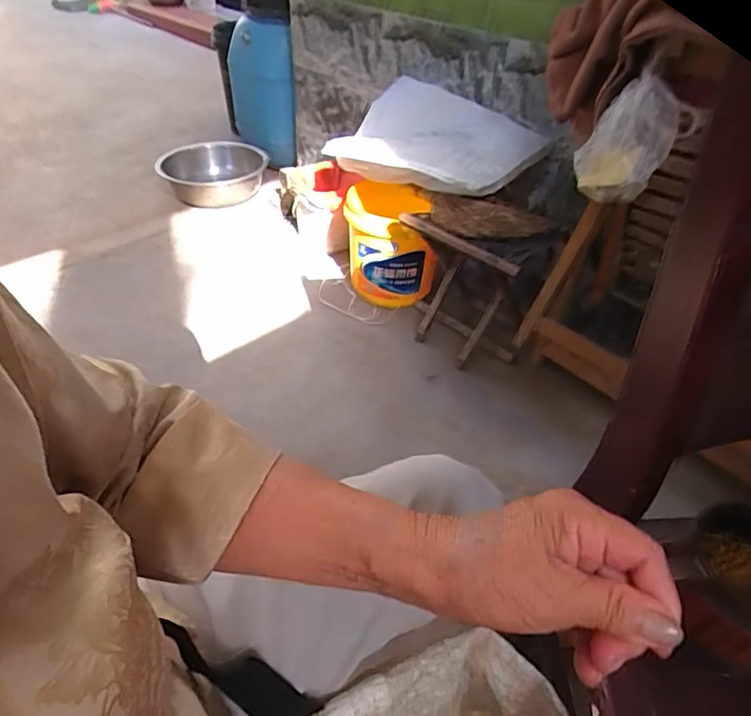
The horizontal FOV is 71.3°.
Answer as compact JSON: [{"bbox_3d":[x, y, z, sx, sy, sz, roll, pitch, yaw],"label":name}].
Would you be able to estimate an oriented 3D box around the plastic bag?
[{"bbox_3d":[0.407,-0.345,0.840,0.090,0.182,0.154,0,41,-4],"label":"plastic bag"}]

